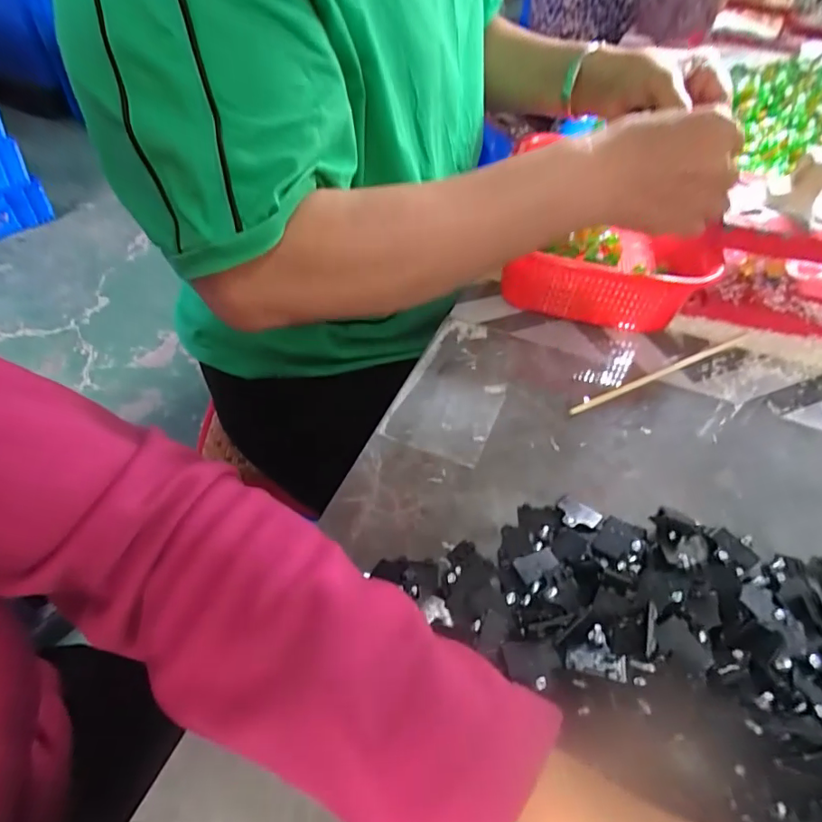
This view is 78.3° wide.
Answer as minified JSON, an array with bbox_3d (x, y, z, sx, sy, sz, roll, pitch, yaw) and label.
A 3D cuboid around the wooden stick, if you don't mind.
[{"bbox_3d":[0.196,-0.032,0.389,0.190,0.004,0.006,-20,52,-20],"label":"wooden stick"}]

